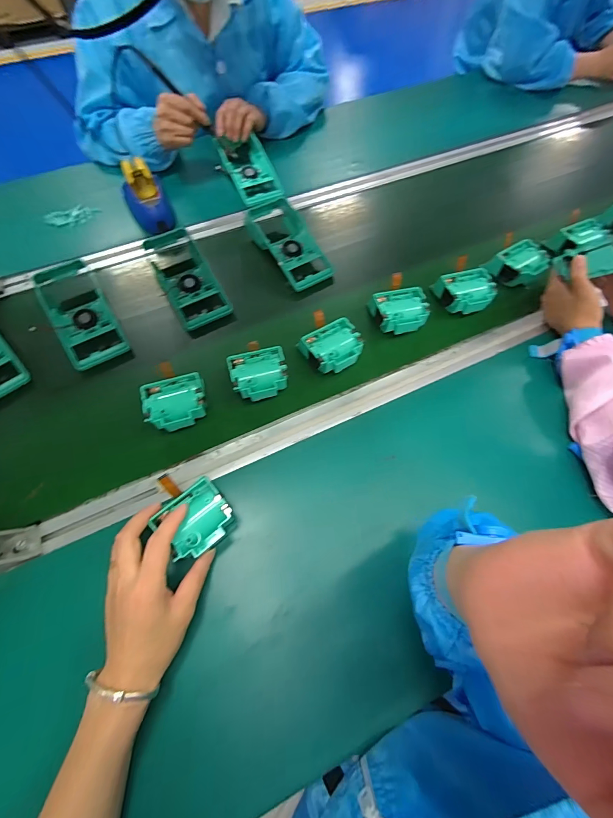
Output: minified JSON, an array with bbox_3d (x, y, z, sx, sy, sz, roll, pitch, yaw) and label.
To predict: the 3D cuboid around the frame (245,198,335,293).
[{"bbox_3d":[-0.037,-0.298,0.631,0.102,0.057,0.191,-25,65,-12],"label":"frame"}]

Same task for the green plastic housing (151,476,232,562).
[{"bbox_3d":[-0.120,0.118,0.381,0.071,0.016,0.063,-38,69,-17],"label":"green plastic housing"}]

